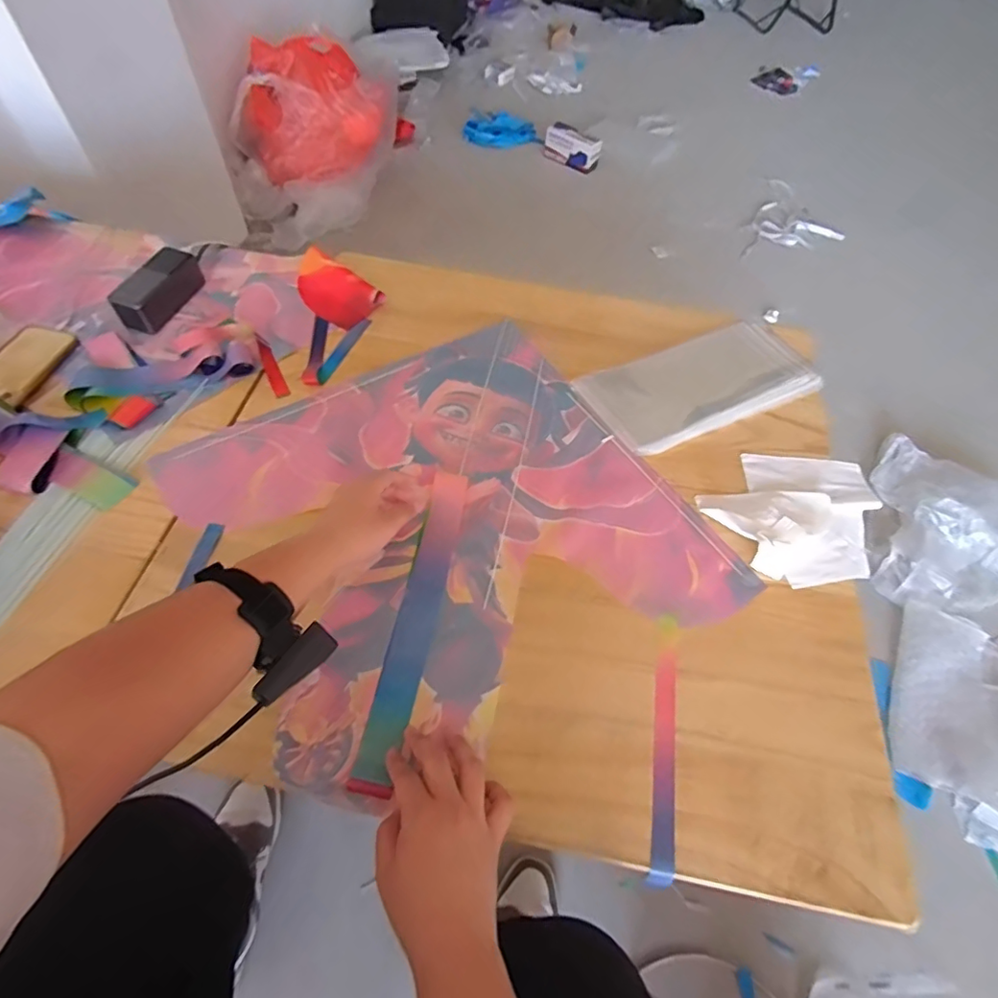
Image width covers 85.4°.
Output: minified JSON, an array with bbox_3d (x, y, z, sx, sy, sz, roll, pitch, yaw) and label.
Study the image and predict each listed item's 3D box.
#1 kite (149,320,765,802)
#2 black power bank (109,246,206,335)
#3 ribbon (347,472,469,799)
[{"bbox_3d":[-0.059,0.021,0.629,0.498,0.032,0.493,-28,62,-18],"label":"kite"},{"bbox_3d":[-0.500,-0.311,0.796,0.059,0.051,0.142,23,59,10],"label":"black power bank"},{"bbox_3d":[-0.085,0.117,0.568,0.039,0.010,0.343,12,59,0],"label":"ribbon"}]

